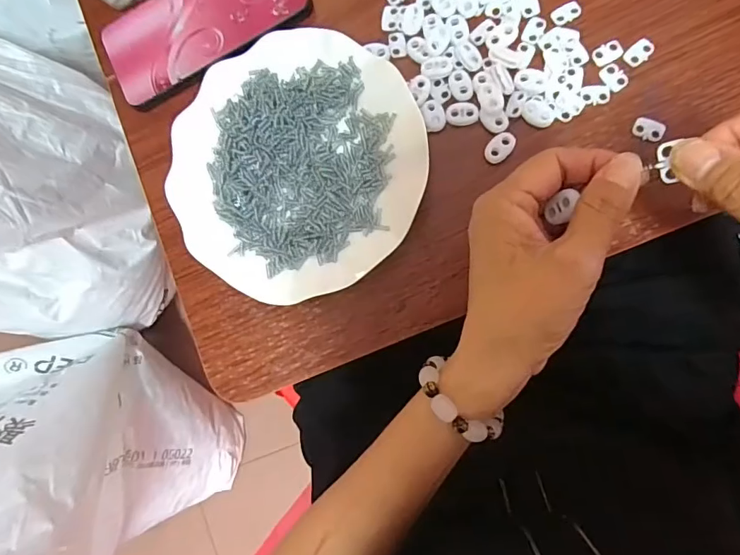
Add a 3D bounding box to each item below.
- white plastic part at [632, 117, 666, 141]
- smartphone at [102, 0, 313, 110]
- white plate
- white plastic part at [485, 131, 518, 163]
[{"bbox_3d":[0.184,-0.097,0.308,0.019,0.005,0.013,28,93,10],"label":"white plastic part"},{"bbox_3d":[-0.131,-0.201,0.364,0.161,0.008,0.076,-27,84,8],"label":"smartphone"},{"bbox_3d":[-0.053,-0.080,0.336,0.177,0.027,0.181,0,88,10],"label":"white plate"},{"bbox_3d":[0.090,-0.090,0.324,0.016,0.005,0.024,45,95,8],"label":"white plastic part"}]

